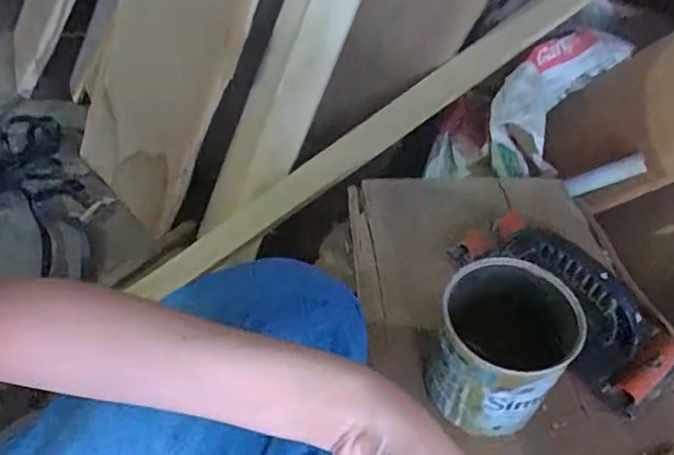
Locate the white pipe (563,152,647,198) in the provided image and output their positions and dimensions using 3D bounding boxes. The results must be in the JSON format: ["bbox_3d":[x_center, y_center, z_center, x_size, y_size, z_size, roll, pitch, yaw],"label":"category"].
[{"bbox_3d":[0.353,-0.068,0.731,0.097,0.025,0.021,-21,37,30],"label":"white pipe"}]

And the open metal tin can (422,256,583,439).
[{"bbox_3d":[0.128,0.101,0.450,0.099,0.113,0.102,24,48,15],"label":"open metal tin can"}]

